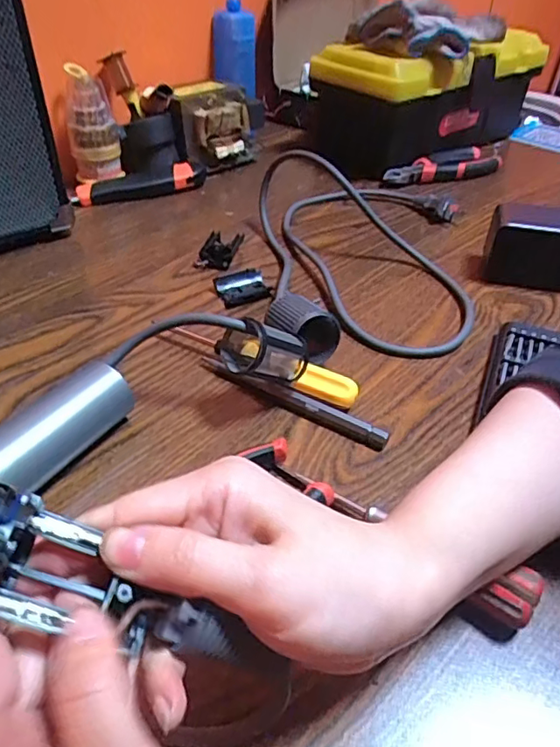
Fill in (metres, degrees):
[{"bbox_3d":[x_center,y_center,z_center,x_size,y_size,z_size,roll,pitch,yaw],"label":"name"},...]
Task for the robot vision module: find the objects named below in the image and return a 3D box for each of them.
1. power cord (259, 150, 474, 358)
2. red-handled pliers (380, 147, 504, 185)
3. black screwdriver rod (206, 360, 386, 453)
[{"bbox_3d":[0.073,-0.138,0.499,0.198,0.077,0.291,6,40,3],"label":"power cord"},{"bbox_3d":[0.192,-0.237,0.641,0.151,0.030,0.043,-16,44,-22],"label":"red-handled pliers"},{"bbox_3d":[0.007,0.017,0.356,0.132,0.012,0.012,23,44,22],"label":"black screwdriver rod"}]

